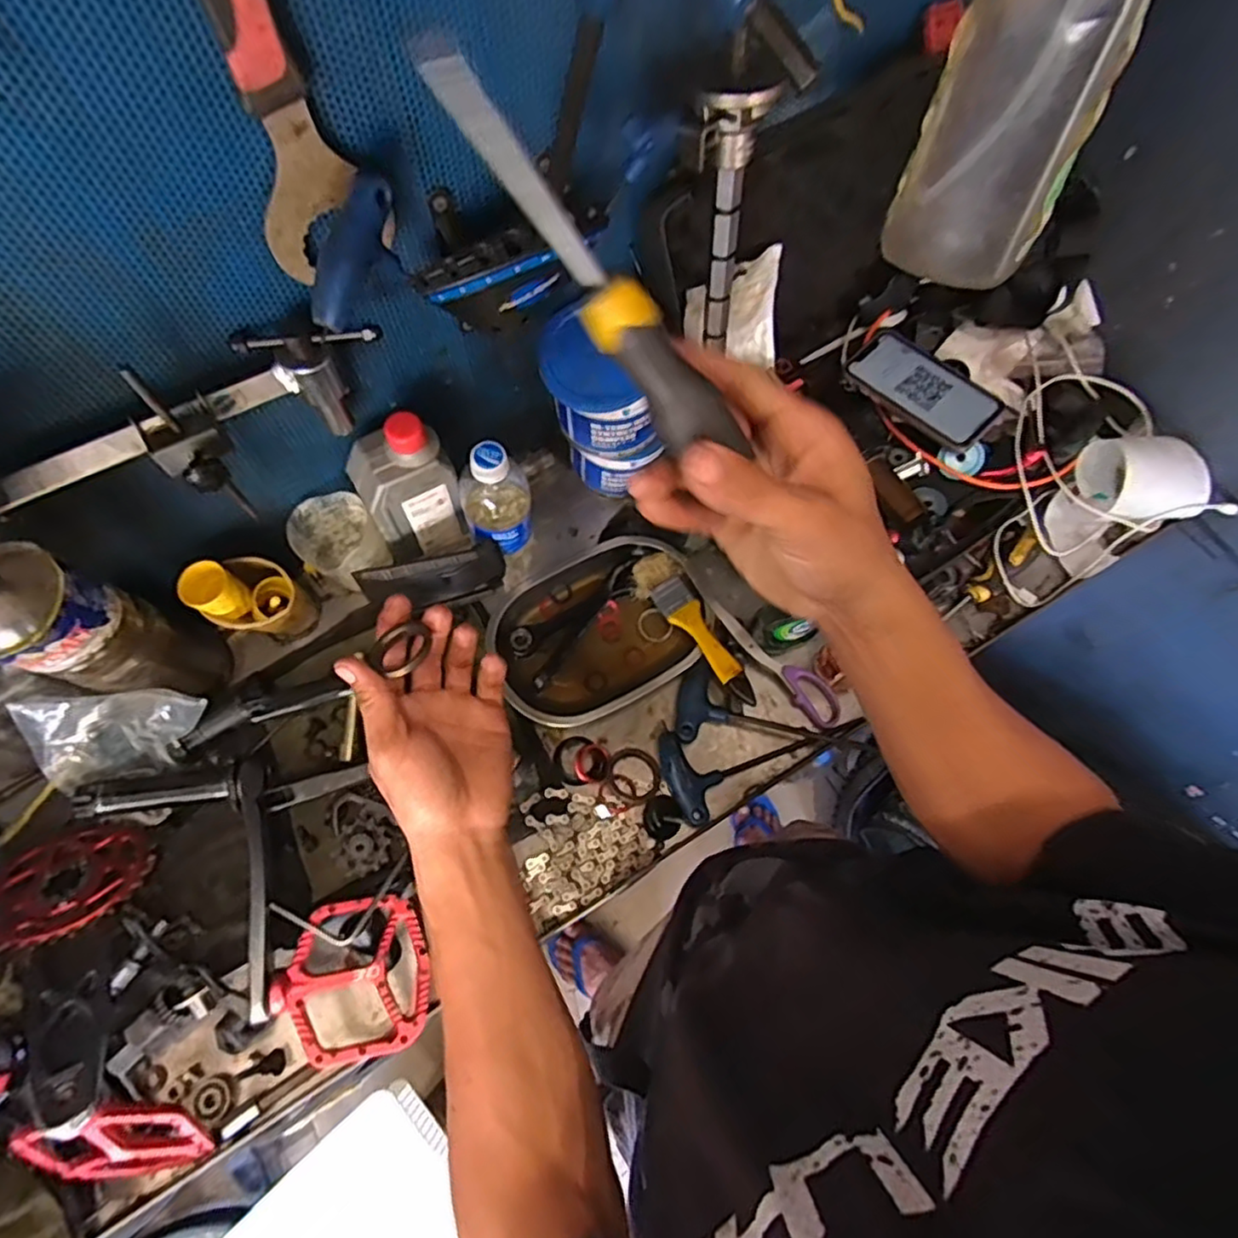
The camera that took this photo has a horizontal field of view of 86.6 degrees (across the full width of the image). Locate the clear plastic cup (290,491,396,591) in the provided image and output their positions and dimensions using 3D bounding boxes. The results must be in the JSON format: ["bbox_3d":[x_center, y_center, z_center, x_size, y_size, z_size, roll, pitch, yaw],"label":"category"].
[{"bbox_3d":[-0.257,-0.067,0.618,0.070,0.087,0.065,1,70,-2],"label":"clear plastic cup"}]

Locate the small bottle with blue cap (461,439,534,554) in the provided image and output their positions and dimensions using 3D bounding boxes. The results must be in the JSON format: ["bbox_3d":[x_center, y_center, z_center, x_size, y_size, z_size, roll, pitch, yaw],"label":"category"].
[{"bbox_3d":[-0.113,-0.104,0.612,0.058,0.167,0.061,-23,73,-10],"label":"small bottle with blue cap"}]

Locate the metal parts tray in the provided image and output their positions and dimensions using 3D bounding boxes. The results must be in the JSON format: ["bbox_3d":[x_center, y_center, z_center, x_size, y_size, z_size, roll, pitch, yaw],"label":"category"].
[{"bbox_3d":[-0.019,0.006,0.647,0.203,0.039,0.152,-27,74,-12],"label":"metal parts tray"}]

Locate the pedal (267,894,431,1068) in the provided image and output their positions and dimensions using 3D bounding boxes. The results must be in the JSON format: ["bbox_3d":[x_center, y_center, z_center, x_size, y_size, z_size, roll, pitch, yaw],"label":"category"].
[{"bbox_3d":[-0.211,0.285,0.523,0.110,0.033,0.111,-2,68,-22],"label":"pedal"}]

